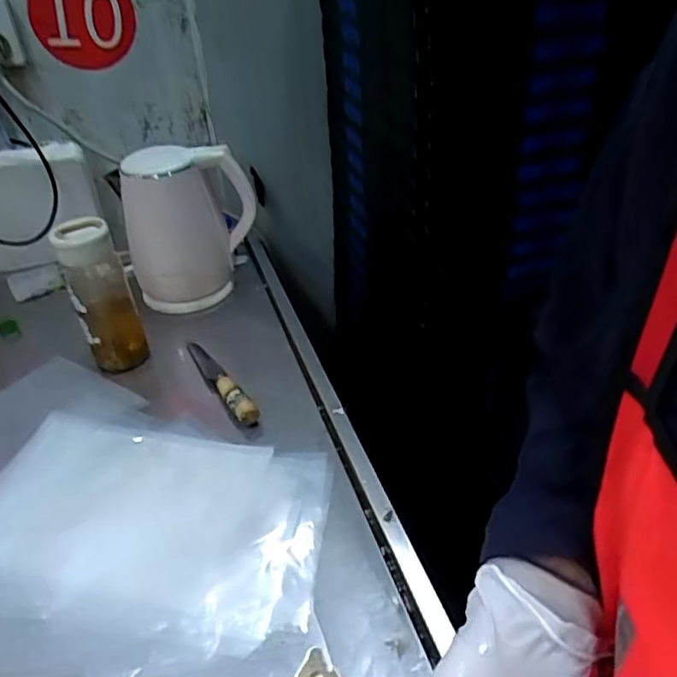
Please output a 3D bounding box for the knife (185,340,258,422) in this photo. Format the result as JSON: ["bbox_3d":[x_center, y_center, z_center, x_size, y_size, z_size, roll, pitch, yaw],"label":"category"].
[{"bbox_3d":[-0.157,0.051,0.800,0.026,0.027,0.190,-23,42,-26],"label":"knife"}]

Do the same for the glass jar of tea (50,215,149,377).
[{"bbox_3d":[-0.311,-0.060,0.816,0.083,0.197,0.081,-4,35,2],"label":"glass jar of tea"}]

